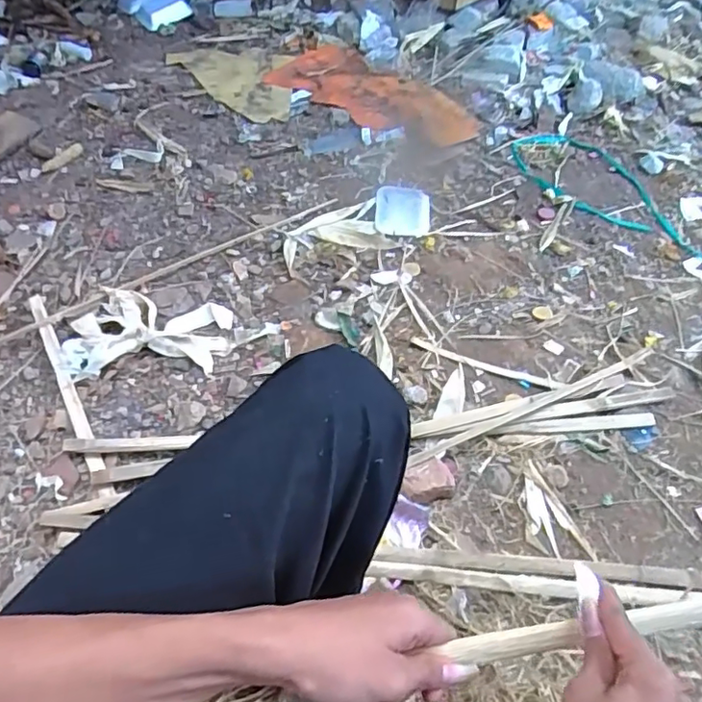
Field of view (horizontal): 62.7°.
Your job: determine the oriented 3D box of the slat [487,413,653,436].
[{"bbox_3d":[0.379,0.126,0.985,0.284,0.018,0.026,-5,52,-1],"label":"slat"}]

